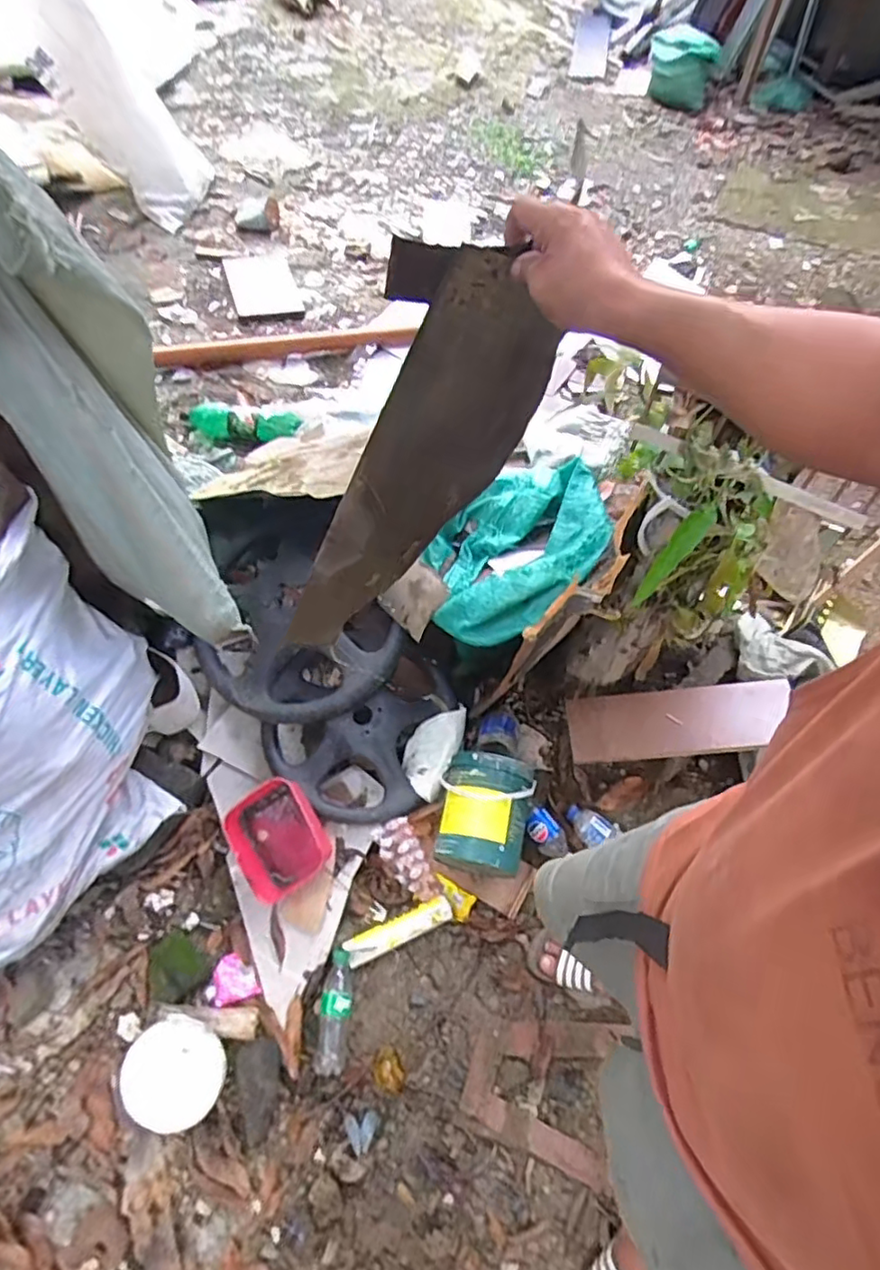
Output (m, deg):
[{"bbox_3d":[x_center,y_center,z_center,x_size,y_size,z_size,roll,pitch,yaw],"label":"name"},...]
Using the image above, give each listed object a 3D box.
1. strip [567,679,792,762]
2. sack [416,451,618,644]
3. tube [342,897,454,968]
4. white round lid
[{"bbox_3d":[0.490,0.176,1.287,0.435,0.020,0.134,-6,68,5],"label":"strip"},{"bbox_3d":[0.141,-0.189,1.278,0.393,0.130,0.405,-33,52,7],"label":"sack"},{"bbox_3d":[-0.081,0.584,1.235,0.221,0.039,0.050,-23,62,-11],"label":"tube"},{"bbox_3d":[-0.475,0.778,1.114,0.173,0.020,0.176,1,74,-5],"label":"white round lid"}]

